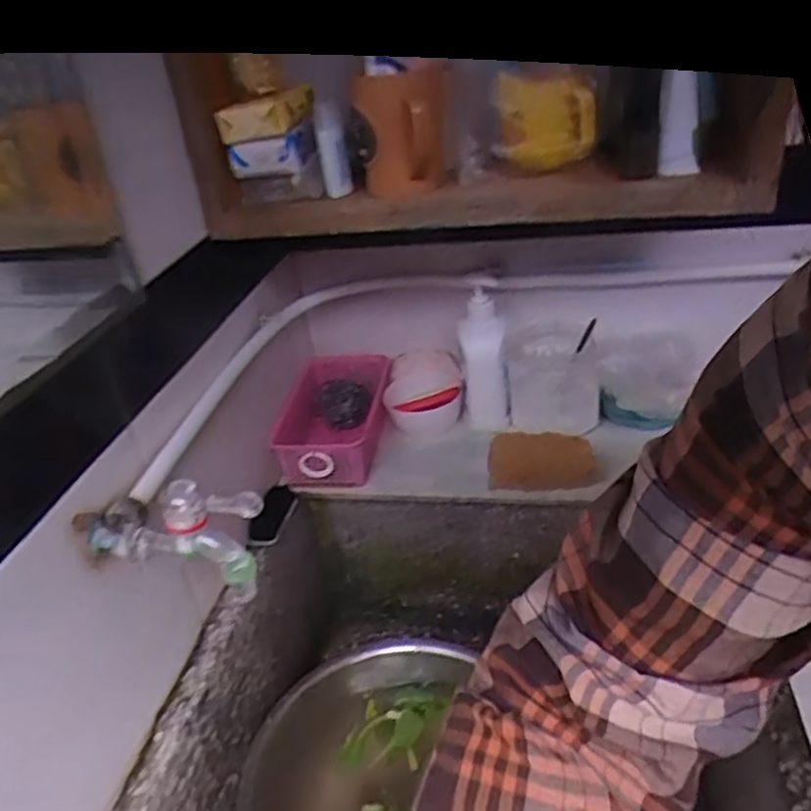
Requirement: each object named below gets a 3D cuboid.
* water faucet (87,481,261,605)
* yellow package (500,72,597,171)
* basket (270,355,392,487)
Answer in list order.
[{"bbox_3d":[-0.154,0.092,0.477,0.130,0.088,0.039,5,33,20],"label":"water faucet"},{"bbox_3d":[0.124,-0.252,0.626,0.084,0.067,0.038,-2,31,9],"label":"yellow package"},{"bbox_3d":[-0.085,0.008,0.824,0.120,0.076,0.180,-3,36,6],"label":"basket"}]

